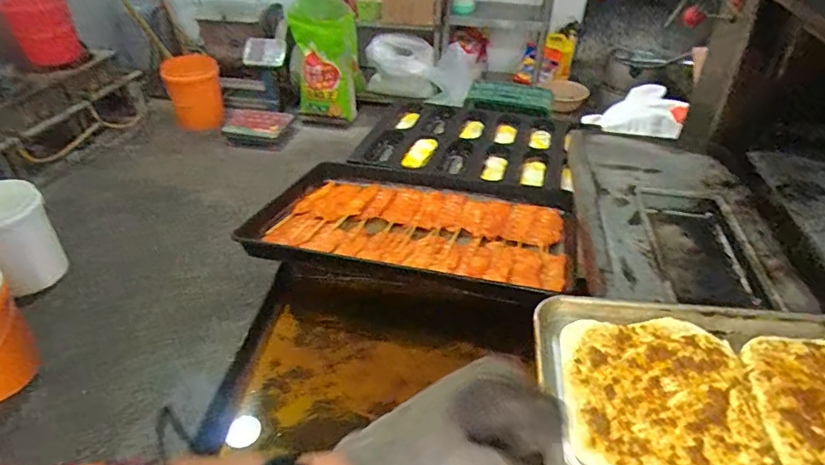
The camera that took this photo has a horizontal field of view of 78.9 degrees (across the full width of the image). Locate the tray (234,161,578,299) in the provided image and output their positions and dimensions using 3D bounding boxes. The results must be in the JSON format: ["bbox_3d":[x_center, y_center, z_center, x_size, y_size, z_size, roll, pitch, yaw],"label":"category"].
[{"bbox_3d":[-0.001,-0.035,1.024,0.637,0.045,0.409,10,35,13],"label":"tray"}]

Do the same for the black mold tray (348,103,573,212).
[{"bbox_3d":[0.147,-0.238,1.343,0.539,0.045,0.453,9,35,13],"label":"black mold tray"}]

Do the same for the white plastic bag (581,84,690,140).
[{"bbox_3d":[0.694,-0.383,1.554,0.274,0.084,0.235,16,37,22],"label":"white plastic bag"}]

